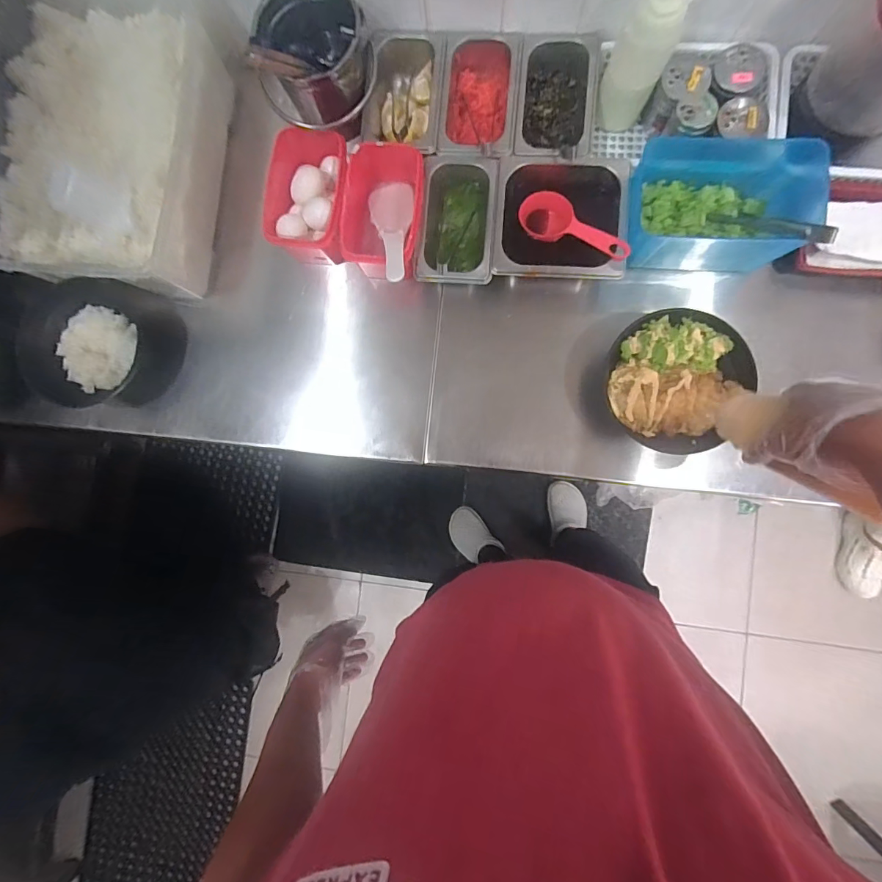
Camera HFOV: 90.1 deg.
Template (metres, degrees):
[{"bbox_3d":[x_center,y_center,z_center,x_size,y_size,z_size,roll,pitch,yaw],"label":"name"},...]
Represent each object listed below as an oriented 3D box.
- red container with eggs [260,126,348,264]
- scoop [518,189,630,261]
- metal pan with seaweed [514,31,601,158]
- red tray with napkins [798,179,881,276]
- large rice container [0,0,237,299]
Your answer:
[{"bbox_3d":[-0.182,-0.344,0.638,0.114,0.086,0.171,5,88,4],"label":"red container with eggs"},{"bbox_3d":[0.181,-0.285,0.599,0.155,0.045,0.062,33,90,18],"label":"scoop"},{"bbox_3d":[0.158,-0.462,0.612,0.104,0.076,0.188,5,88,4],"label":"metal pan with seaweed"},{"bbox_3d":[0.575,-0.287,0.599,0.160,0.050,0.122,9,88,4],"label":"red tray with napkins"},{"bbox_3d":[-0.475,-0.399,0.632,0.288,0.107,0.366,3,88,4],"label":"large rice container"}]

